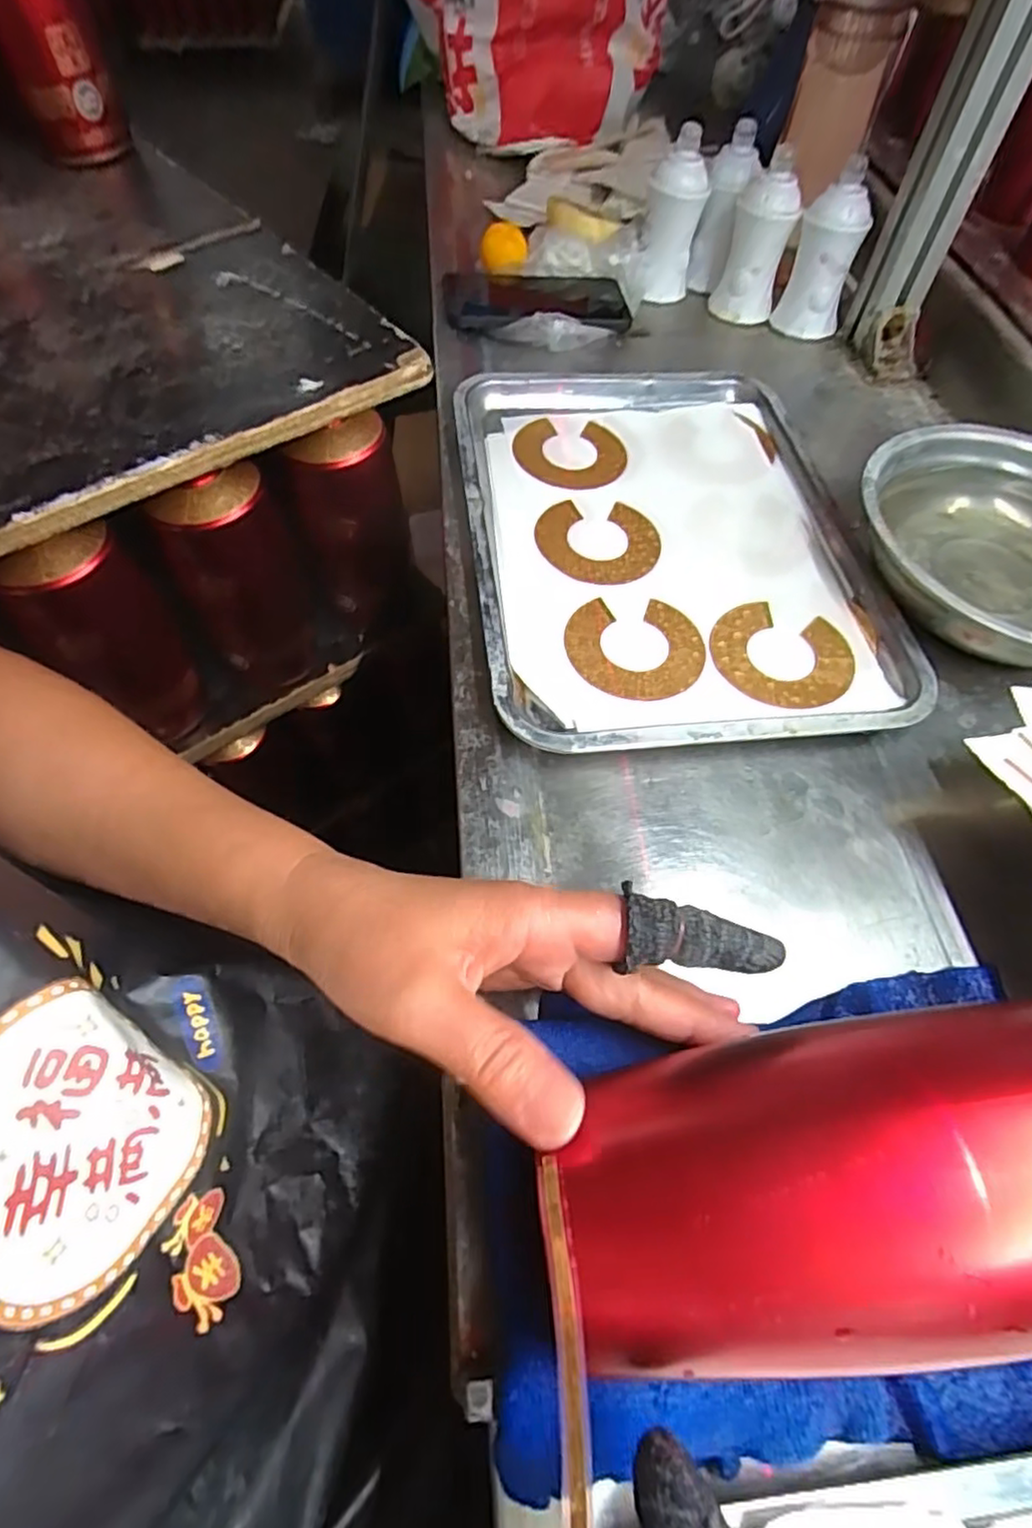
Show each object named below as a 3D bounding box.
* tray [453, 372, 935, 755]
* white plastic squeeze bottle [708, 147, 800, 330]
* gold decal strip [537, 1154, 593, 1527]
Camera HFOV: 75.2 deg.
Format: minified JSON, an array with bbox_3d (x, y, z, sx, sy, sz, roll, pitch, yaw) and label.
[{"bbox_3d":[0.100,-0.156,0.444,0.256,0.022,0.337,-6,60,-5],"label":"tray"},{"bbox_3d":[0.217,-0.468,0.601,0.056,0.109,0.060,17,61,9],"label":"white plastic squeeze bottle"},{"bbox_3d":[0.012,0.139,0.166,0.008,0.004,0.071,-14,53,9],"label":"gold decal strip"}]

